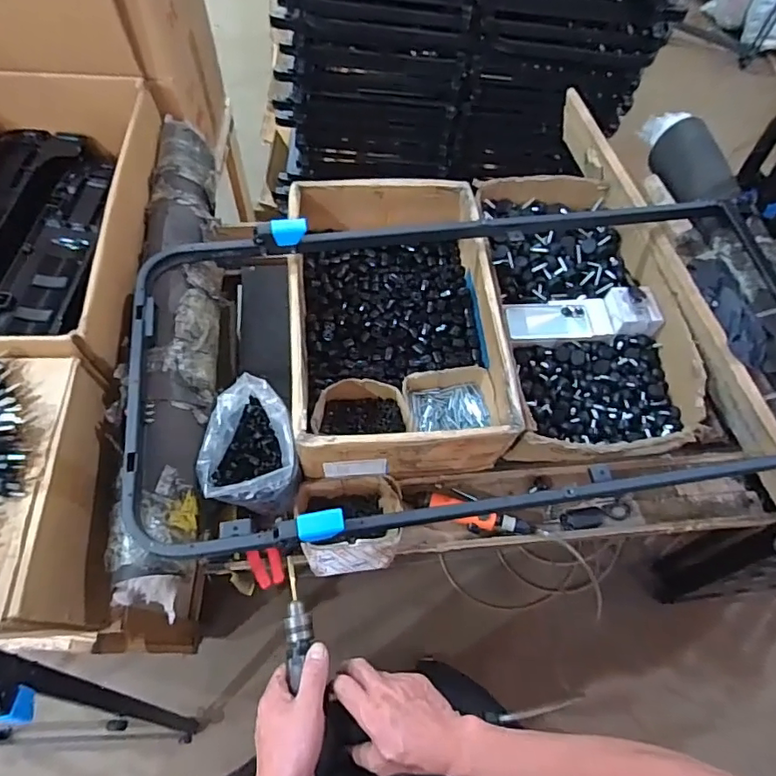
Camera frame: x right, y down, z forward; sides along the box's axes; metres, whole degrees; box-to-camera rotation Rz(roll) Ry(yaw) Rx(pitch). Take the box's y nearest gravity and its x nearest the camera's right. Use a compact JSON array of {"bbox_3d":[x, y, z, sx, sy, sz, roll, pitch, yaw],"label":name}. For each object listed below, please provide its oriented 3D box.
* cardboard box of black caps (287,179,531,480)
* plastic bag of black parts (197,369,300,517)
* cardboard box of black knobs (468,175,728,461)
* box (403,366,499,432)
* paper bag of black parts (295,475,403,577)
[{"bbox_3d":[0.010,-0.121,0.939,0.341,0.161,0.527,-3,64,-5],"label":"cardboard box of black caps"},{"bbox_3d":[-0.219,0.097,0.831,0.141,0.137,0.187,-10,65,-8],"label":"plastic bag of black parts"},{"bbox_3d":[0.365,-0.154,0.993,0.331,0.117,0.605,-1,64,-4],"label":"cardboard box of black knobs"},{"bbox_3d":[0.105,0.031,0.932,0.156,0.072,0.127,-3,64,-5],"label":"box"},{"bbox_3d":[-0.064,0.227,0.864,0.170,0.093,0.153,0,64,-3],"label":"paper bag of black parts"}]

